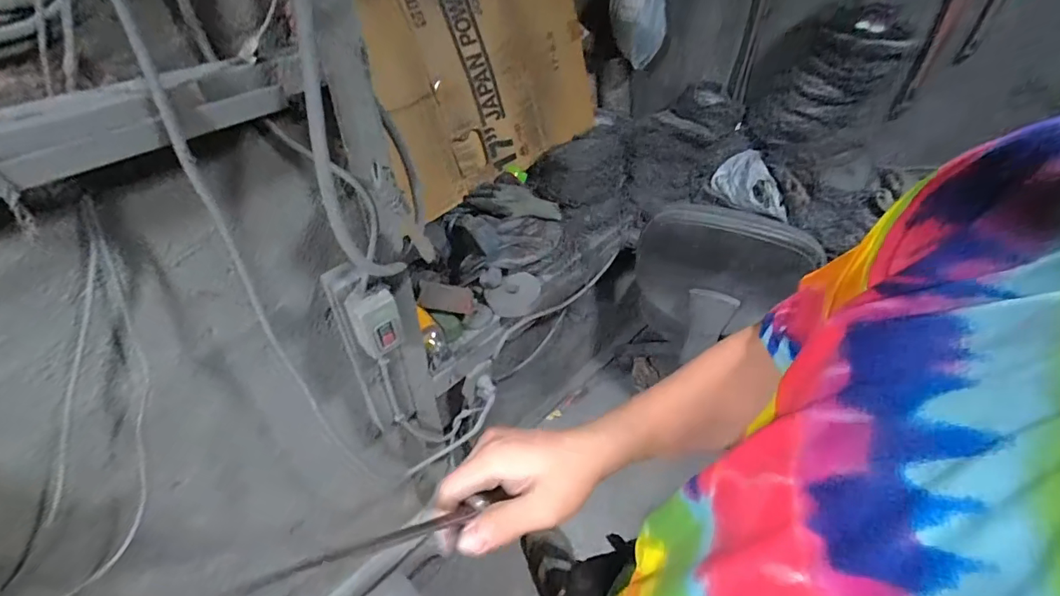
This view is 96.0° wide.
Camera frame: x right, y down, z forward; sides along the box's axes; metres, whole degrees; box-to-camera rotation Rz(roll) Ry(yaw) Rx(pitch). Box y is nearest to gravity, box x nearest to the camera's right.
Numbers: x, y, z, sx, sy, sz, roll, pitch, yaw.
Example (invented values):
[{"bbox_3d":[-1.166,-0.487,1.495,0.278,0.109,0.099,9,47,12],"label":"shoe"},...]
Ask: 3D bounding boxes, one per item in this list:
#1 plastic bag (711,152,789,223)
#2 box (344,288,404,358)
[{"bbox_3d":[0.530,-0.274,1.142,0.117,0.090,0.191,-8,44,-10],"label":"plastic bag"},{"bbox_3d":[-0.230,0.032,0.714,0.063,0.097,0.052,-32,52,-30],"label":"box"}]

